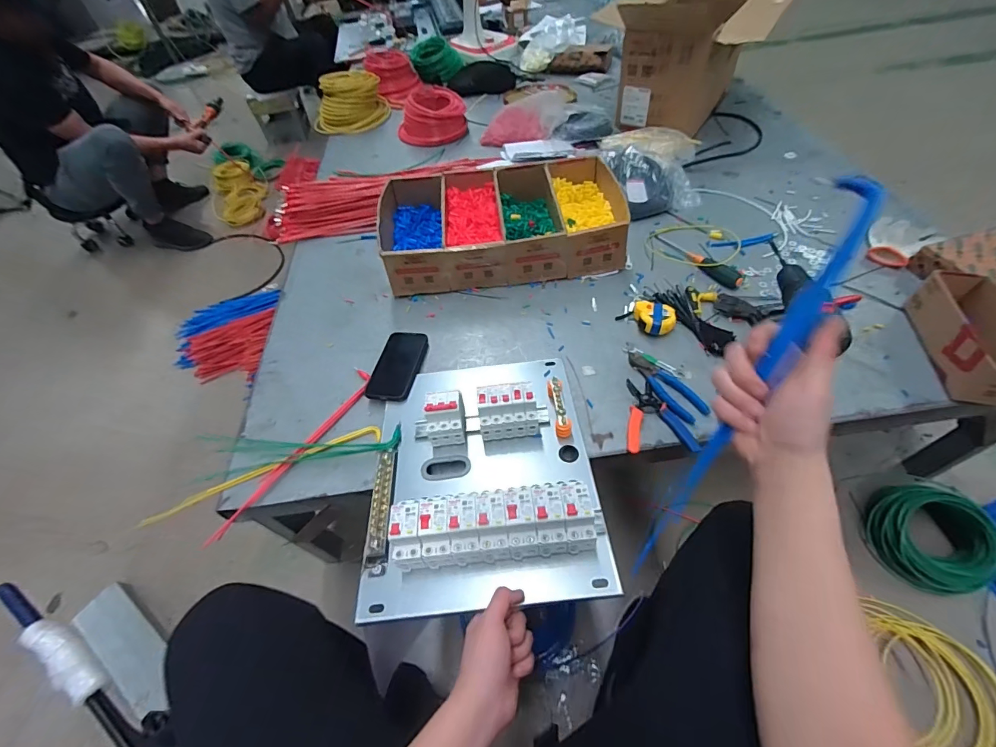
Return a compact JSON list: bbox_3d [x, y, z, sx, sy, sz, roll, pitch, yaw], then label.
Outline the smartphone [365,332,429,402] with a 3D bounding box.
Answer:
[{"bbox_3d":[-0.189,-0.017,0.805,0.085,0.018,0.167,4,52,9],"label":"smartphone"}]

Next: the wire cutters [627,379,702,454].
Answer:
[{"bbox_3d":[0.269,0.071,0.694,0.108,0.014,0.140,6,52,11],"label":"wire cutters"}]

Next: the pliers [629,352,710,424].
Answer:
[{"bbox_3d":[0.287,0.018,0.733,0.063,0.012,0.162,-29,54,-17],"label":"pliers"}]

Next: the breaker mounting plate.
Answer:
[{"bbox_3d":[-0.027,0.115,0.632,0.315,0.105,0.401,-7,51,1],"label":"breaker mounting plate"}]

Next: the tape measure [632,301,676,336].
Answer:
[{"bbox_3d":[0.300,-0.109,0.817,0.080,0.032,0.070,19,56,20],"label":"tape measure"}]

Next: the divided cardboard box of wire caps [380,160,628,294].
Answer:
[{"bbox_3d":[0.008,-0.348,0.984,0.544,0.111,0.331,-5,51,2],"label":"divided cardboard box of wire caps"}]

